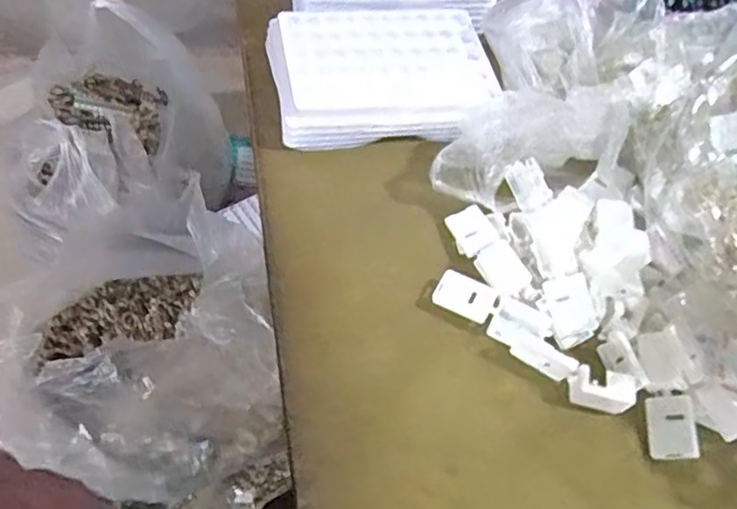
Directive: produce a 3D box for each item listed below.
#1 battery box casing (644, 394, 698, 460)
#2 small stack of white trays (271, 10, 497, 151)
[{"bbox_3d":[0.133,0.076,0.274,0.020,0.008,0.027,-13,56,31],"label":"battery box casing"},{"bbox_3d":[0.008,-0.104,0.369,0.125,0.031,0.084,-4,56,-10],"label":"small stack of white trays"}]

